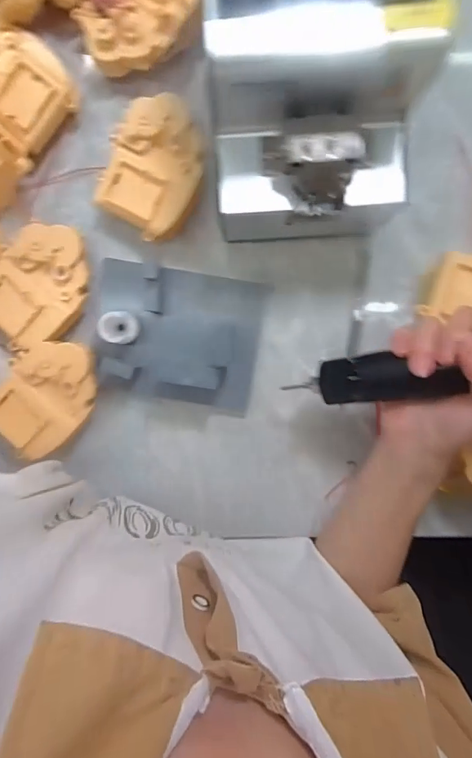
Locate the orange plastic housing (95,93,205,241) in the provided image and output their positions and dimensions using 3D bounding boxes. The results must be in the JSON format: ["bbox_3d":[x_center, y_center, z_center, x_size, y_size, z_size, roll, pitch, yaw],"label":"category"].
[{"bbox_3d":[-0.064,-0.165,0.354,0.073,0.030,0.100,17,95,-2],"label":"orange plastic housing"}]

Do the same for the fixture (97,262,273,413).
[{"bbox_3d":[-0.050,-0.033,0.362,0.139,0.044,0.113,10,95,-1],"label":"fixture"}]

